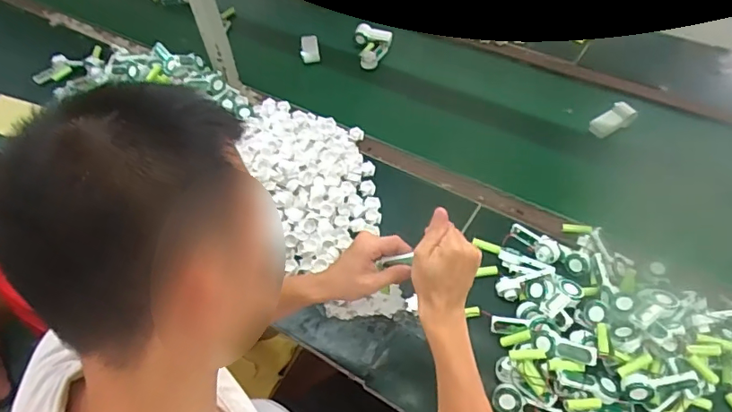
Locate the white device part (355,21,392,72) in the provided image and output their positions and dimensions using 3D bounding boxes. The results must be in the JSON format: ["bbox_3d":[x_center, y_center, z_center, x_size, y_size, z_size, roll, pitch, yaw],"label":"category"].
[{"bbox_3d":[0.023,-0.410,1.336,0.090,0.034,0.146,-6,51,0],"label":"white device part"}]

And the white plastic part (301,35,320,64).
[{"bbox_3d":[-0.146,-0.408,1.351,0.046,0.010,0.119,-9,51,-2],"label":"white plastic part"}]

